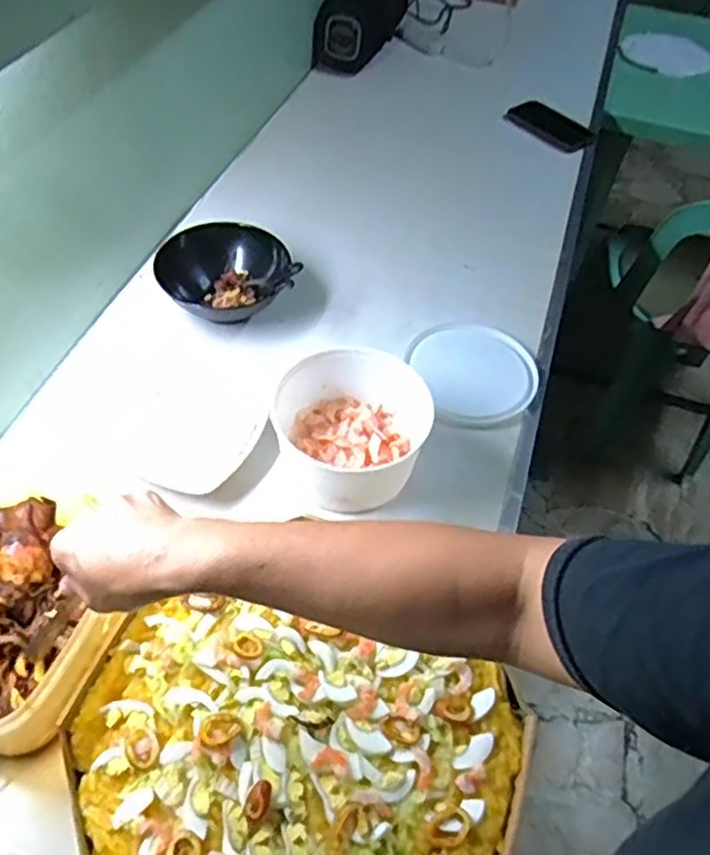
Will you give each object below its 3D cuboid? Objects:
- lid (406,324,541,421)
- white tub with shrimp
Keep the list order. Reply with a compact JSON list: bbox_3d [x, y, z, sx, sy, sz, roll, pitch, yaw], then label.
[{"bbox_3d":[0.151,-0.075,0.854,0.148,0.006,0.158,2,52,-2],"label":"lid"},{"bbox_3d":[-0.005,0.004,0.730,0.161,0.093,0.155,2,52,-2],"label":"white tub with shrimp"}]

